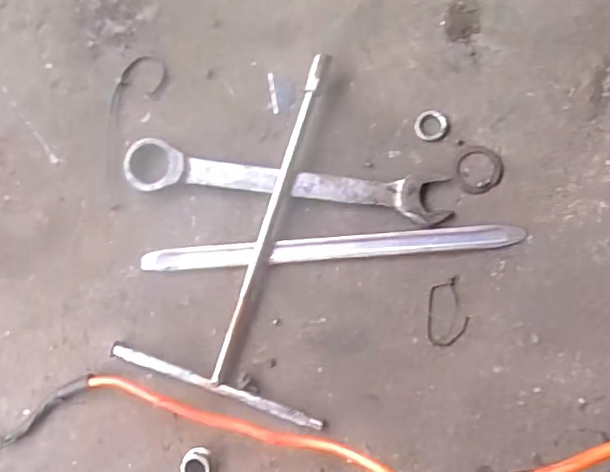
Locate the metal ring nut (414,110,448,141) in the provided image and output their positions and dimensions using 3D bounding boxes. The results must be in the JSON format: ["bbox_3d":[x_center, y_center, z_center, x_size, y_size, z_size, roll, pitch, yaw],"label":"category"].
[{"bbox_3d":[0.098,-0.086,0.460,0.024,0.004,0.024,1,87,9],"label":"metal ring nut"}]

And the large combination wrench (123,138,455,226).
[{"bbox_3d":[-0.017,-0.043,0.464,0.252,0.021,0.039,7,88,9],"label":"large combination wrench"}]

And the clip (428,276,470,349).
[{"bbox_3d":[0.107,0.057,0.443,0.029,0.004,0.051,2,87,9],"label":"clip"}]

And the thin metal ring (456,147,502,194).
[{"bbox_3d":[0.133,-0.050,0.453,0.034,0.004,0.036,-1,86,9],"label":"thin metal ring"}]

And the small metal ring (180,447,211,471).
[{"bbox_3d":[-0.083,0.175,0.450,0.020,0.014,0.026,-4,86,9],"label":"small metal ring"}]

